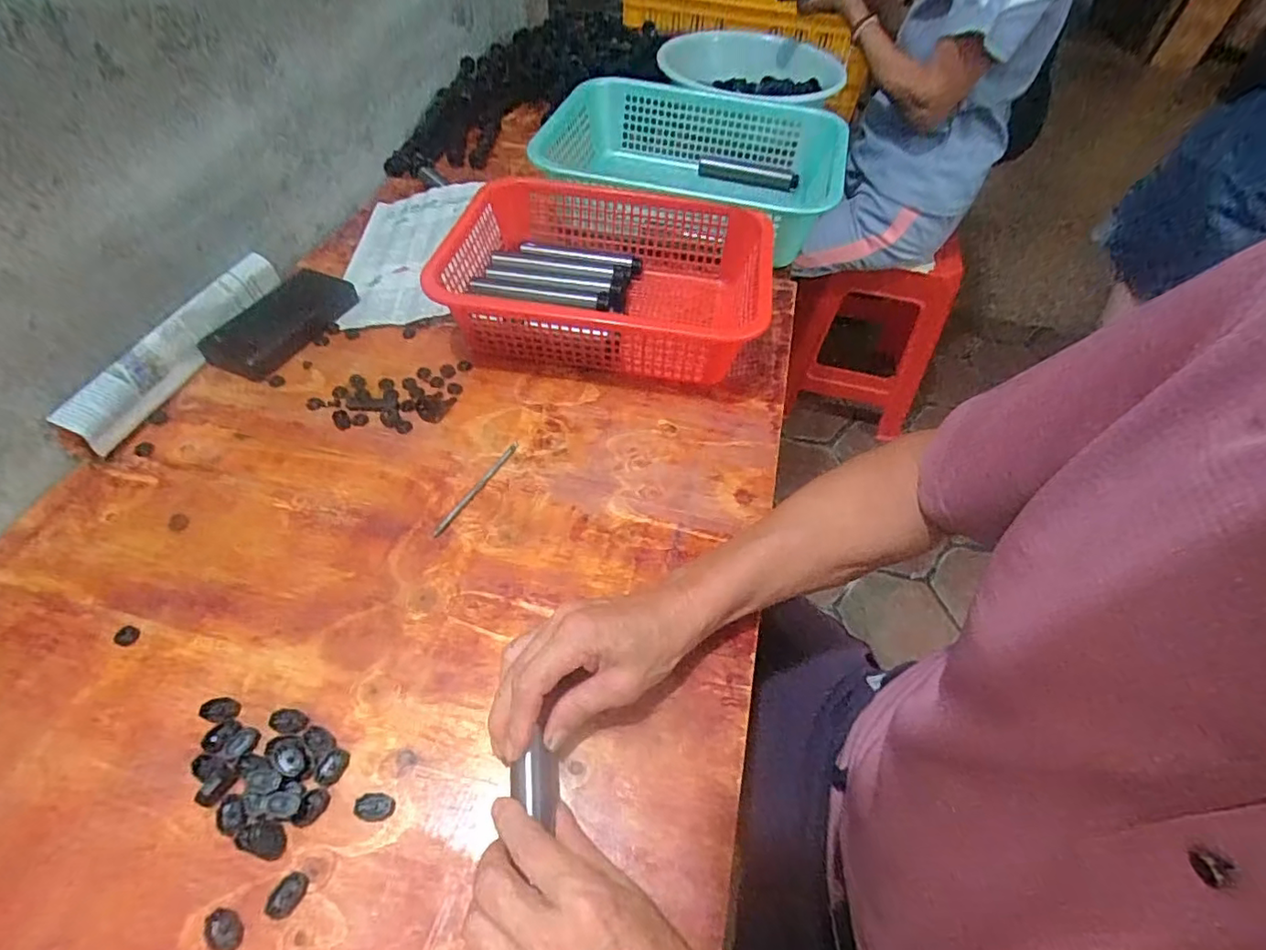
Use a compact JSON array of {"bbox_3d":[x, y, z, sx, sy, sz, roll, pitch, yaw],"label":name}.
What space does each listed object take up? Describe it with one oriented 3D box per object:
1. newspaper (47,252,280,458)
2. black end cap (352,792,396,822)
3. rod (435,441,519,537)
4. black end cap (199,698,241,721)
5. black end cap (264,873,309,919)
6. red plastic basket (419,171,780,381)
[{"bbox_3d":[-0.437,-0.130,0.560,0.025,0.047,0.259,16,55,7],"label":"newspaper"},{"bbox_3d":[-0.159,0.204,0.350,0.023,0.006,0.015,2,52,-1],"label":"black end cap"},{"bbox_3d":[-0.137,0.010,0.501,0.008,0.007,0.111,27,57,15],"label":"rod"},{"bbox_3d":[-0.275,0.155,0.377,0.024,0.004,0.015,1,54,-3],"label":"black end cap"},{"bbox_3d":[-0.196,0.238,0.322,0.015,0.005,0.022,24,54,15],"label":"black end cap"},{"bbox_3d":[-0.026,-0.205,0.617,0.317,0.097,0.236,8,54,2],"label":"red plastic basket"}]

